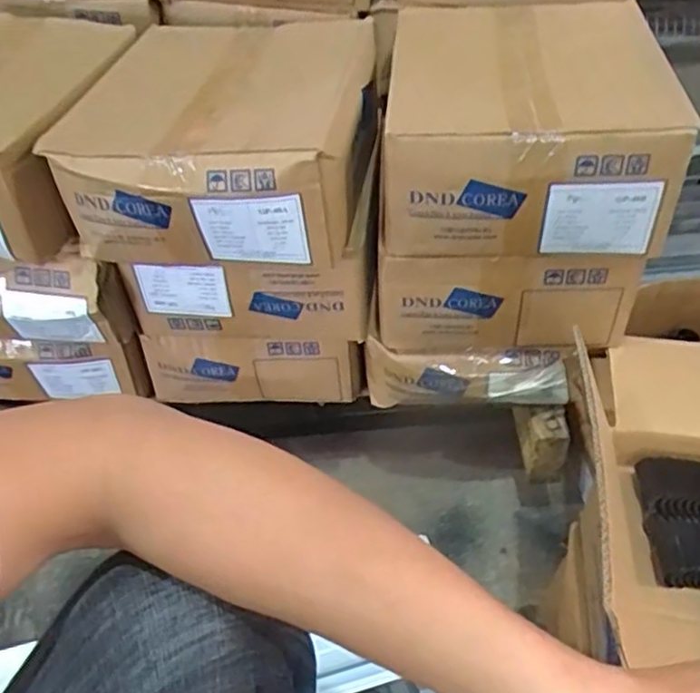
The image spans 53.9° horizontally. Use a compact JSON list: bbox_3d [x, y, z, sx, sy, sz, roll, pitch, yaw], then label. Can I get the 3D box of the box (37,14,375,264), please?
[{"bbox_3d":[-0.123,-0.223,0.768,0.300,0.171,0.324,9,41,13],"label":"box"}]

